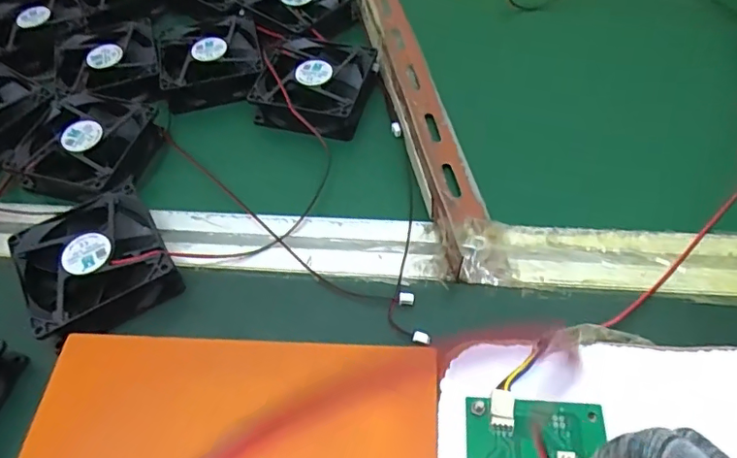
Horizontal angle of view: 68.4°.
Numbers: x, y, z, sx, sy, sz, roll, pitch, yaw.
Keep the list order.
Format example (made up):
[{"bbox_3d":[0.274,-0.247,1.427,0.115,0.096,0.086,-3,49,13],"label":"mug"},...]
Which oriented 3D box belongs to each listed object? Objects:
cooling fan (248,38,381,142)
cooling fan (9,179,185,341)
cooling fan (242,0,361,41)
[{"bbox_3d":[-0.042,-0.111,0.417,0.078,0.021,0.094,14,57,16],"label":"cooling fan"},{"bbox_3d":[-0.166,0.024,0.330,0.080,0.028,0.083,-29,56,-15],"label":"cooling fan"},{"bbox_3d":[-0.060,-0.191,0.472,0.072,0.023,0.081,27,61,23],"label":"cooling fan"}]

